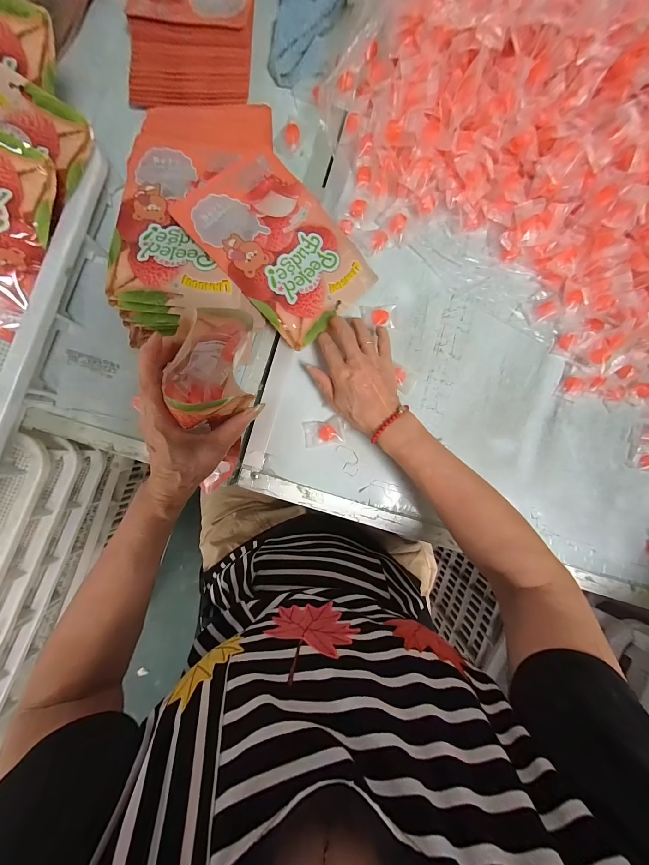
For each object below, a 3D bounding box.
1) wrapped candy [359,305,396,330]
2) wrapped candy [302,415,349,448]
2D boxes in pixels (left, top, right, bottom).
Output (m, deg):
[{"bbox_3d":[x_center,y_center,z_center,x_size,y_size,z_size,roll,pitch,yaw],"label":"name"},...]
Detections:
[{"bbox_3d":[0.070,-0.151,0.404,0.044,0.014,0.030,3,89,-2],"label":"wrapped candy"},{"bbox_3d":[0.002,-0.001,0.400,0.056,0.015,0.034,-10,89,-2],"label":"wrapped candy"}]

